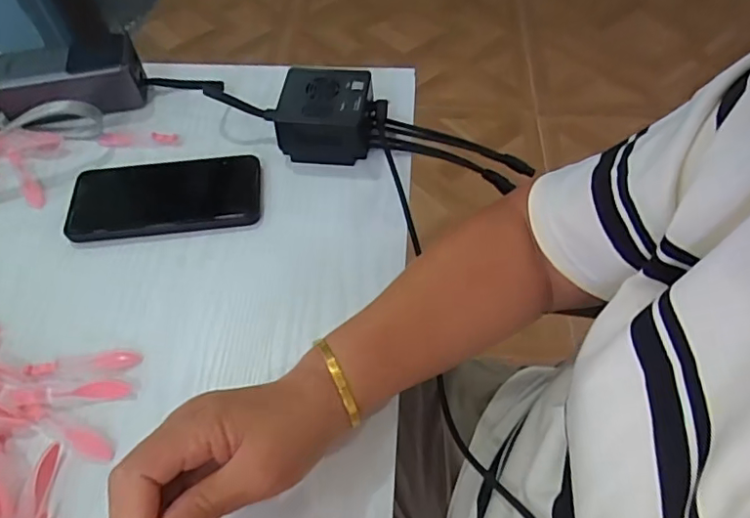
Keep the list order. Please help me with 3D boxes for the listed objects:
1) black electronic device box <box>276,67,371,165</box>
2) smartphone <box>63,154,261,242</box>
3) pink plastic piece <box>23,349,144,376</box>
[{"bbox_3d":[-0.046,-0.130,0.489,0.080,0.043,0.078,5,54,5],"label":"black electronic device box"},{"bbox_3d":[-0.176,-0.055,0.465,0.154,0.014,0.078,-6,54,-3],"label":"smartphone"},{"bbox_3d":[-0.205,0.071,0.382,0.076,0.009,0.014,-6,54,-3],"label":"pink plastic piece"}]

